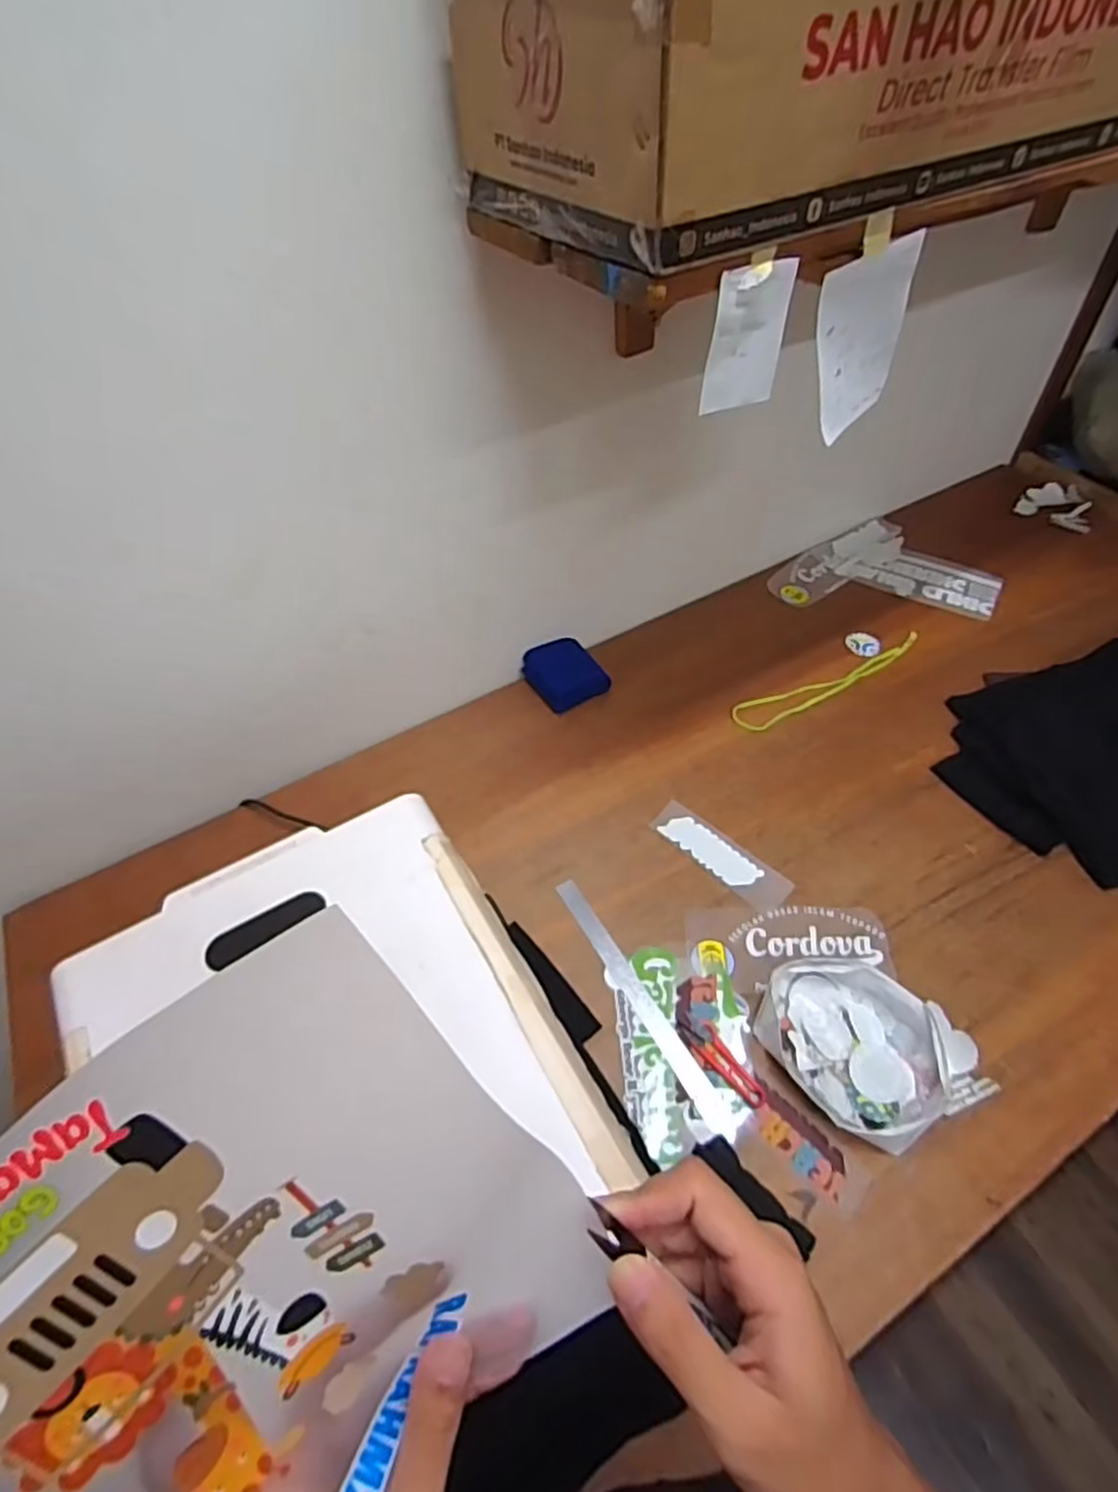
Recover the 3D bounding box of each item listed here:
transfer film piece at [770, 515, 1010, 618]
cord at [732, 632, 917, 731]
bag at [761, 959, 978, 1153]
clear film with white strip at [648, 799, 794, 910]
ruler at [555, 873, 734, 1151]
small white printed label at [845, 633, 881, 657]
[{"bbox_3d":[0.608,-0.347,1.327,0.388,0.015,0.269,7,52,10],"label":"transfer film piece"},{"bbox_3d":[0.449,-0.107,1.140,0.378,0.007,0.059,-22,53,-14],"label":"cord"},{"bbox_3d":[0.332,0.324,0.776,0.177,0.039,0.209,-37,58,-24],"label":"bag"},{"bbox_3d":[0.219,0.147,0.952,0.195,0.006,0.066,36,62,25],"label":"clear film with white strip"},{"bbox_3d":[0.096,0.297,0.836,0.030,0.004,0.342,-26,54,-16],"label":"ruler"},{"bbox_3d":[0.517,-0.172,1.197,0.055,0.005,0.046,20,66,23],"label":"small white printed label"}]

